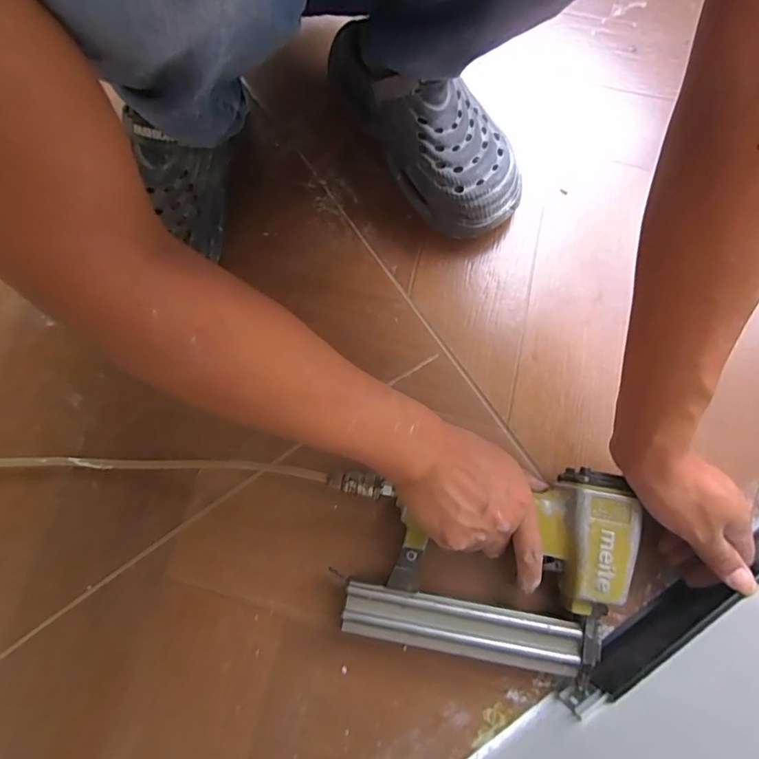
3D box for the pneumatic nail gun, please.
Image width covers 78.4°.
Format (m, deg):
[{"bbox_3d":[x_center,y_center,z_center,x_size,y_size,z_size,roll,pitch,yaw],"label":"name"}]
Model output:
[{"bbox_3d":[0.079,0.146,0.394,0.238,0.047,0.180,16,75,6],"label":"pneumatic nail gun"}]

